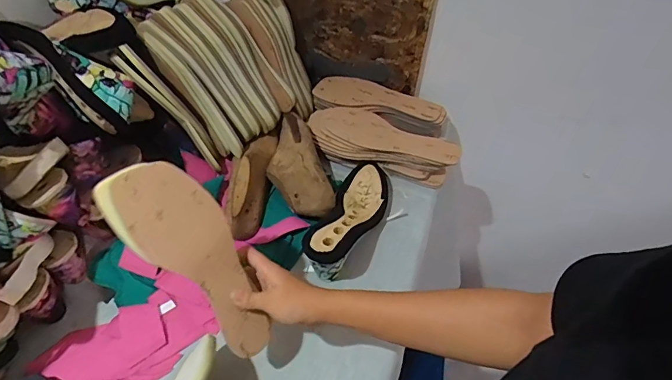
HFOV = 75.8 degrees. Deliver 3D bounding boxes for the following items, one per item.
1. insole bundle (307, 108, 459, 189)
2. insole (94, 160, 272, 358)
[{"bbox_3d":[0.080,-0.077,0.779,0.267,0.061,0.096,20,53,15],"label":"insole bundle"},{"bbox_3d":[-0.139,0.072,0.459,0.088,0.240,0.016,-40,24,-13],"label":"insole"}]

